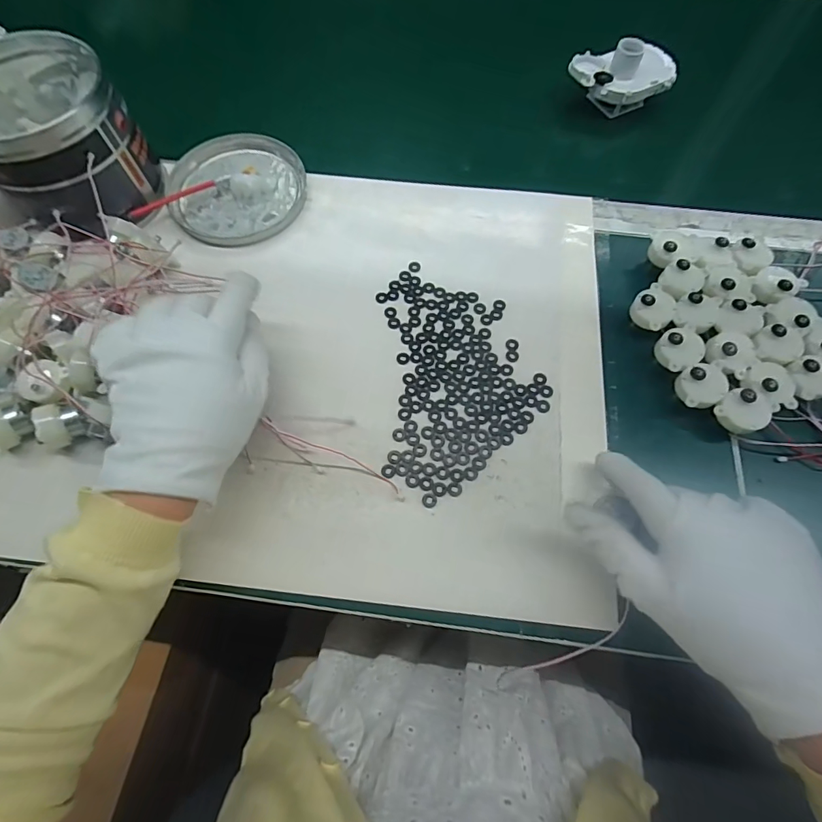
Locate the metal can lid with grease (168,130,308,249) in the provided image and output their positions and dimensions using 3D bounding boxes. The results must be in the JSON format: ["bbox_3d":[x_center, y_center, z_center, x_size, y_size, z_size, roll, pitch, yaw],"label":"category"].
[{"bbox_3d":[-0.168,-0.221,0.419,0.128,0.014,0.134,0,69,1],"label":"metal can lid with grease"}]

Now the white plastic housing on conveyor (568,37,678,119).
[{"bbox_3d":[0.219,-0.348,0.450,0.099,0.053,0.052,-10,69,-3],"label":"white plastic housing on conveyor"}]

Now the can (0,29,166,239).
[{"bbox_3d":[-0.305,-0.232,0.375,0.143,0.104,0.120,39,74,14],"label":"can"}]

